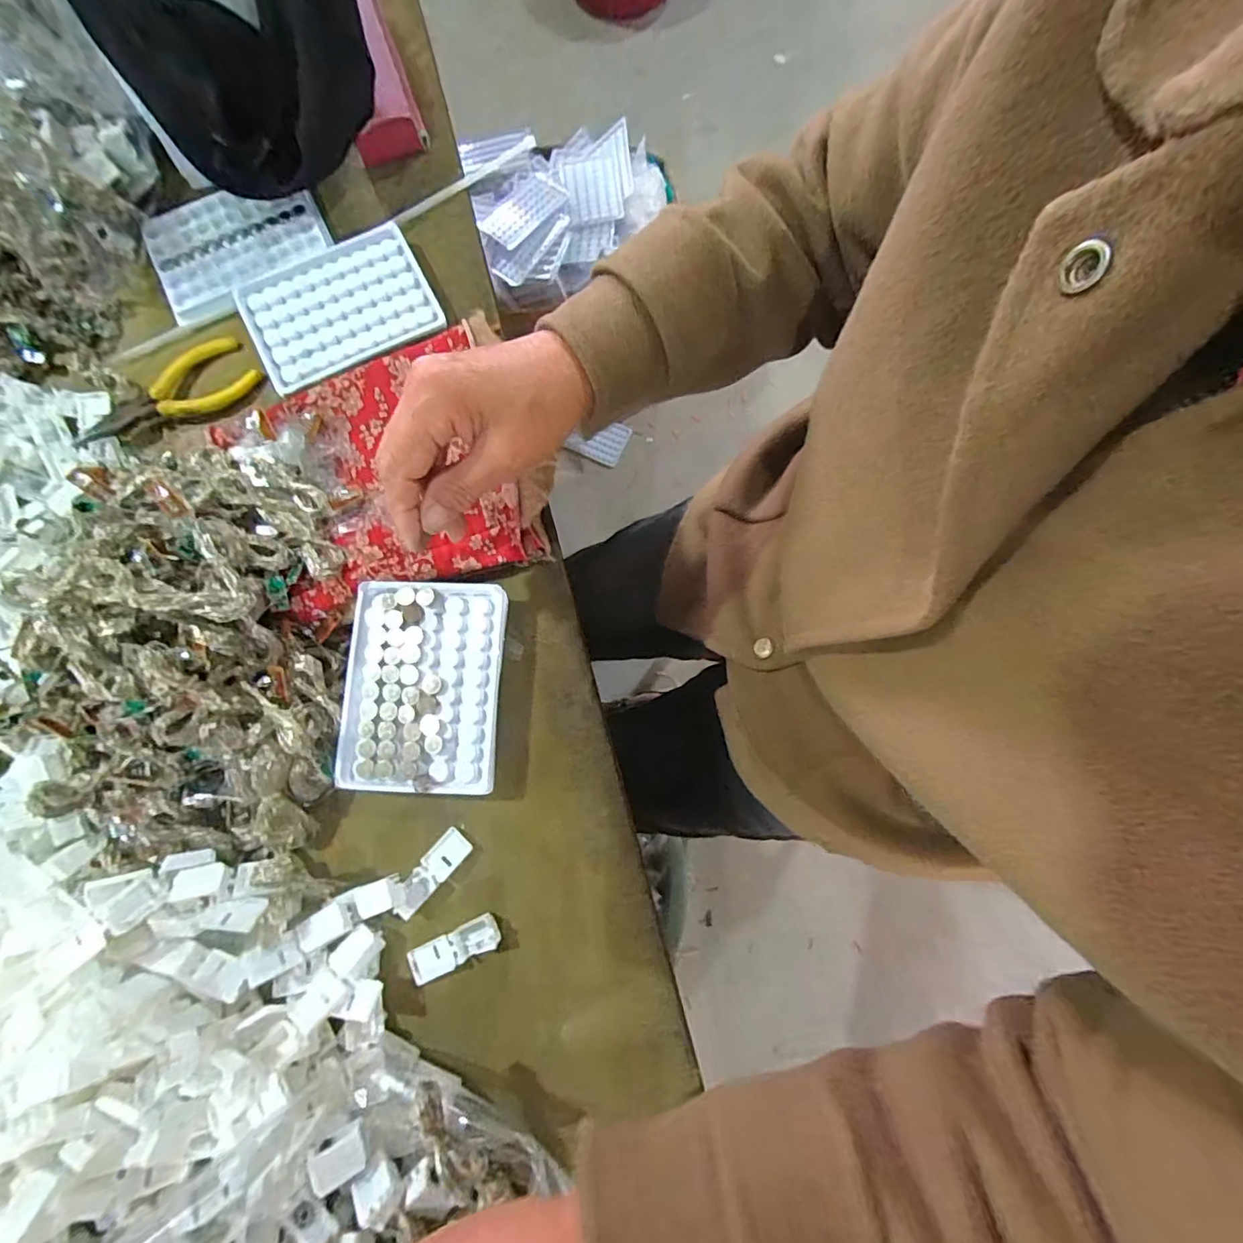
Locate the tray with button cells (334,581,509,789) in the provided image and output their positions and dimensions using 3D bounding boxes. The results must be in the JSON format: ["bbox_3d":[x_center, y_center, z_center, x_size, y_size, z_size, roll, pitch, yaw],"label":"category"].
[{"bbox_3d":[-0.125,0.040,0.341,0.093,0.024,0.128,3,79,0],"label":"tray with button cells"}]

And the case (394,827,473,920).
[{"bbox_3d":[-0.117,0.154,0.327,0.020,0.011,0.054,40,82,6],"label":"case"}]

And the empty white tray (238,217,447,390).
[{"bbox_3d":[-0.205,-0.228,0.390,0.131,0.008,0.098,-27,81,-5],"label":"empty white tray"}]

